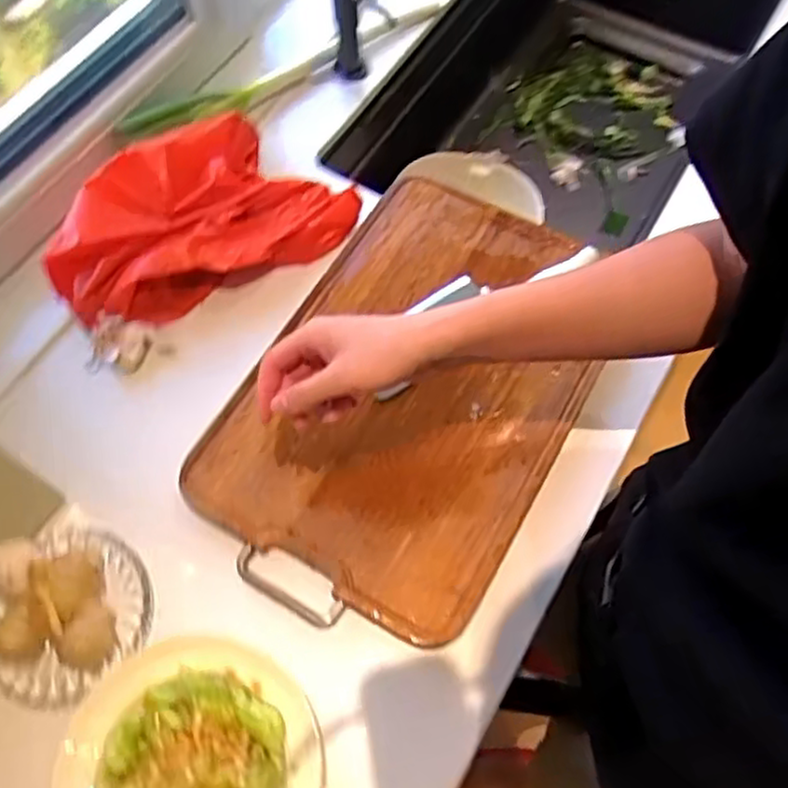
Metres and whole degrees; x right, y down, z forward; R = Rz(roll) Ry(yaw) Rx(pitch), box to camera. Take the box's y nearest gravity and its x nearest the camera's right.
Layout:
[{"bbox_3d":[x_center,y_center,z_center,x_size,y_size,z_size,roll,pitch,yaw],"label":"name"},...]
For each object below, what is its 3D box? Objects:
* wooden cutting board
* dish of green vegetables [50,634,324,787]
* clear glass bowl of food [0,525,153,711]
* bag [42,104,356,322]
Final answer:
[{"bbox_3d":[0.019,-0.007,0.724,0.303,0.041,0.460,24,66,12],"label":"wooden cutting board"},{"bbox_3d":[-0.155,0.288,0.560,0.192,0.052,0.187,0,63,0],"label":"dish of green vegetables"},{"bbox_3d":[-0.288,0.185,0.625,0.138,0.068,0.148,0,63,0],"label":"clear glass bowl of food"},{"bbox_3d":[-0.205,-0.183,0.770,0.314,0.107,0.150,-30,67,-14],"label":"bag"}]

